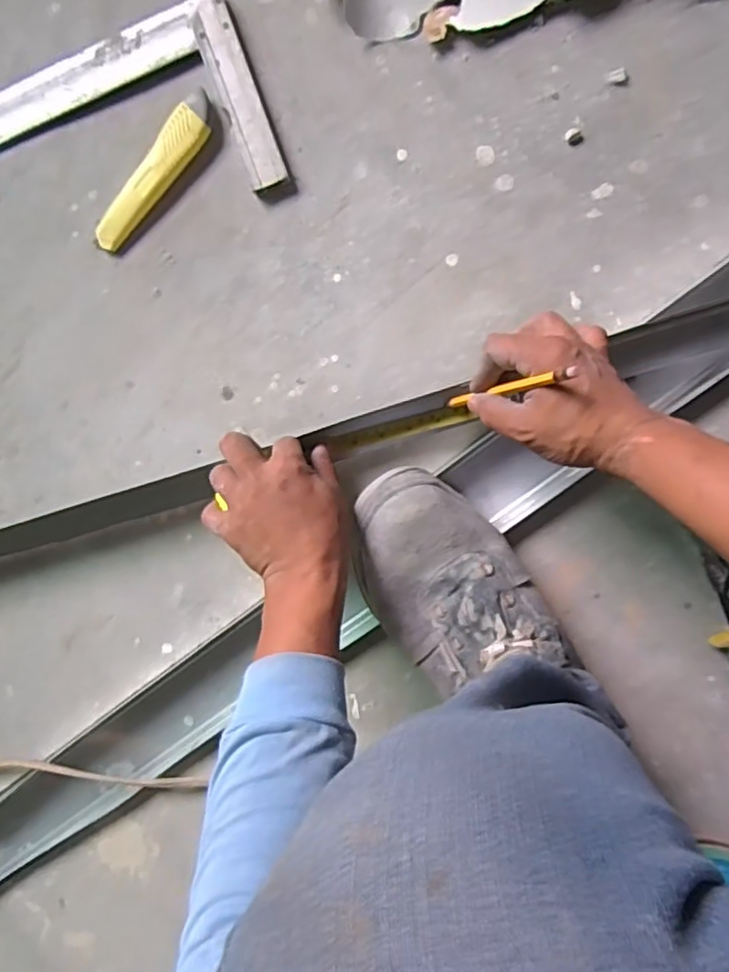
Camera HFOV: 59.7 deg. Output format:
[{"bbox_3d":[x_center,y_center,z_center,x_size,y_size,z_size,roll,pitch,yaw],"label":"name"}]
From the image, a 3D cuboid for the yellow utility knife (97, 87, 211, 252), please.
[{"bbox_3d":[-0.182,-0.273,0.554,0.033,0.018,0.154,40,99,0],"label":"yellow utility knife"}]

